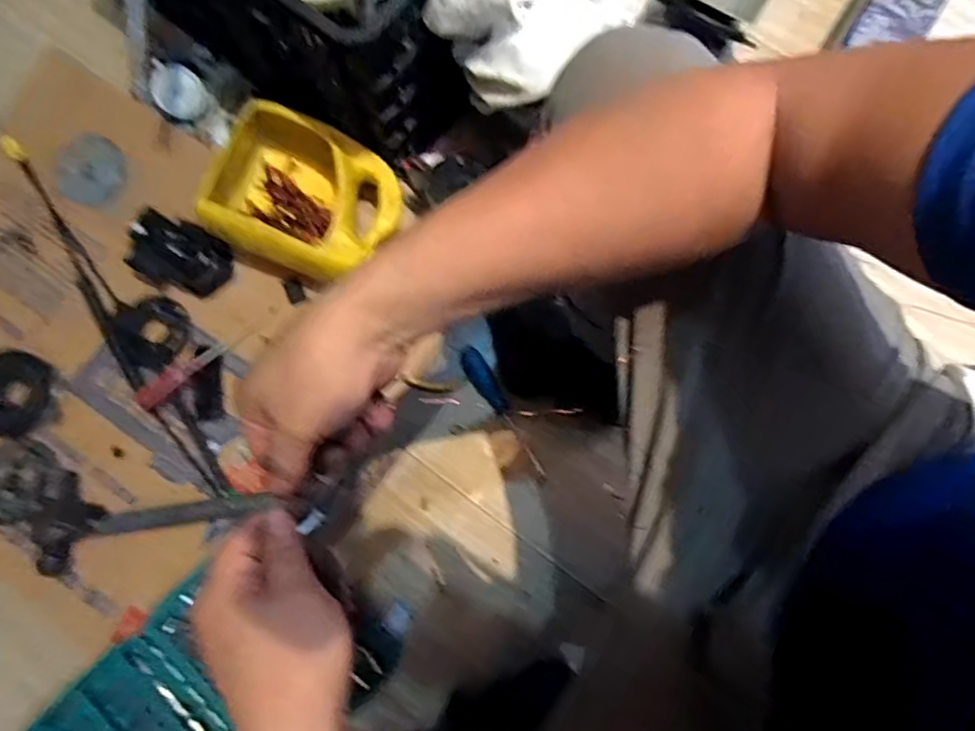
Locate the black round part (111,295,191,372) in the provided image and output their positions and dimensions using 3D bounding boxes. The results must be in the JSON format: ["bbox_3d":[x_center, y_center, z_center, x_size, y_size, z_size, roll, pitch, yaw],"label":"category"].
[{"bbox_3d":[-0.446,-0.049,0.786,0.103,0.015,0.090,34,81,5],"label":"black round part"}]

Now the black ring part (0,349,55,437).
[{"bbox_3d":[-0.615,0.035,0.760,0.094,0.027,0.106,-1,79,-1],"label":"black ring part"}]

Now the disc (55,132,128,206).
[{"bbox_3d":[-0.548,-0.270,0.816,0.100,0.007,0.092,0,79,-1],"label":"disc"}]

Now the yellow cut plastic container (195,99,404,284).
[{"bbox_3d":[-0.227,-0.210,0.758,0.224,0.099,0.178,19,80,3],"label":"yellow cut plastic container"}]

